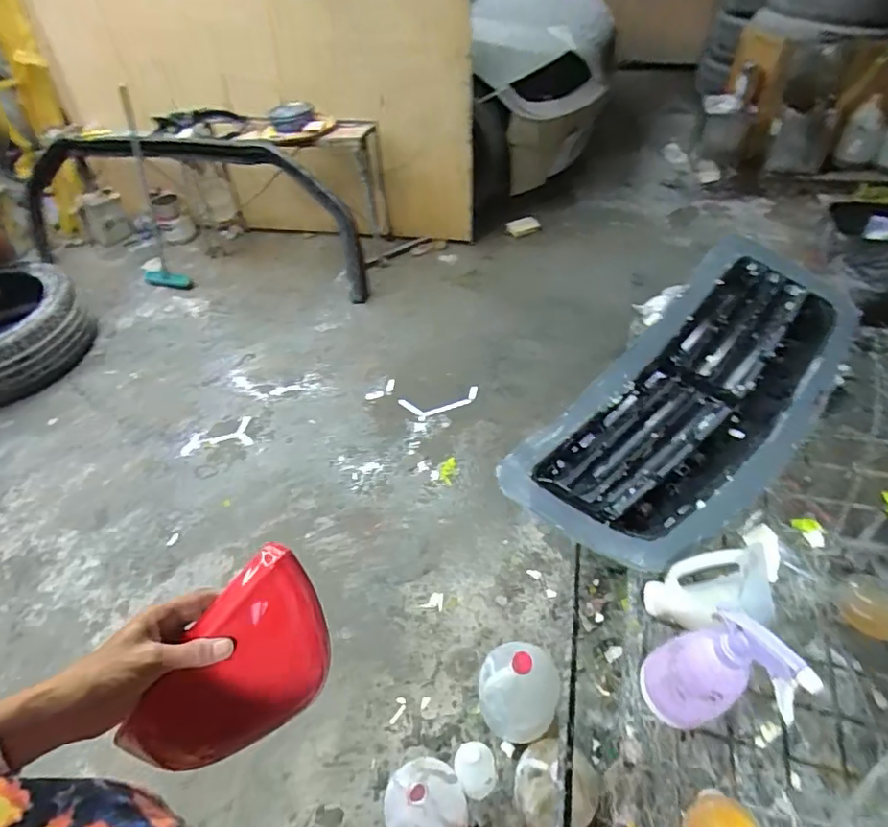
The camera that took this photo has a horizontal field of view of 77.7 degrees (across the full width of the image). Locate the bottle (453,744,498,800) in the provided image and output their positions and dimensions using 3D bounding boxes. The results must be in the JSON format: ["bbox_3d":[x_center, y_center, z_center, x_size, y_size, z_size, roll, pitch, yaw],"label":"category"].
[{"bbox_3d":[0.065,0.729,1.127,0.079,0.231,0.077,-3,48,3],"label":"bottle"}]

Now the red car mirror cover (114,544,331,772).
[{"bbox_3d":[-0.189,0.234,0.488,0.197,0.164,0.073,-38,56,-23],"label":"red car mirror cover"}]

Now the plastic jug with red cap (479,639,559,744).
[{"bbox_3d":[0.161,0.588,1.202,0.173,0.309,0.166,-3,48,3],"label":"plastic jug with red cap"}]

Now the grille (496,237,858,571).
[{"bbox_3d":[0.403,-0.037,0.852,0.654,0.085,0.288,-38,55,-25],"label":"grille"}]

